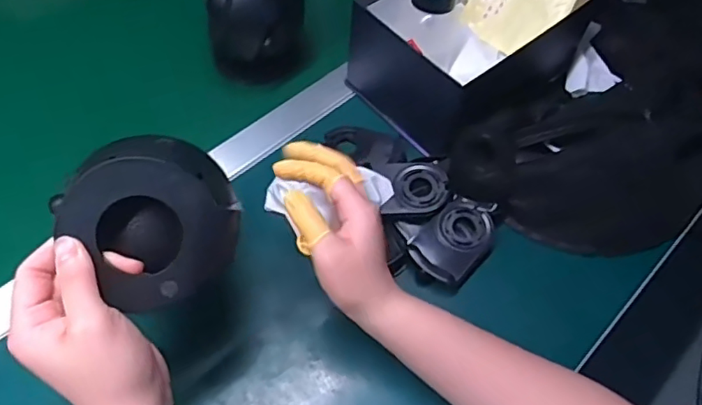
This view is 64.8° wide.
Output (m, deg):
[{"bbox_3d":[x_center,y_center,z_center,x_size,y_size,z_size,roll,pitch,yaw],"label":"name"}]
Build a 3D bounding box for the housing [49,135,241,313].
[{"bbox_3d":[-0.121,0.007,0.350,0.089,0.052,0.097,-31,104,-12],"label":"housing"}]

